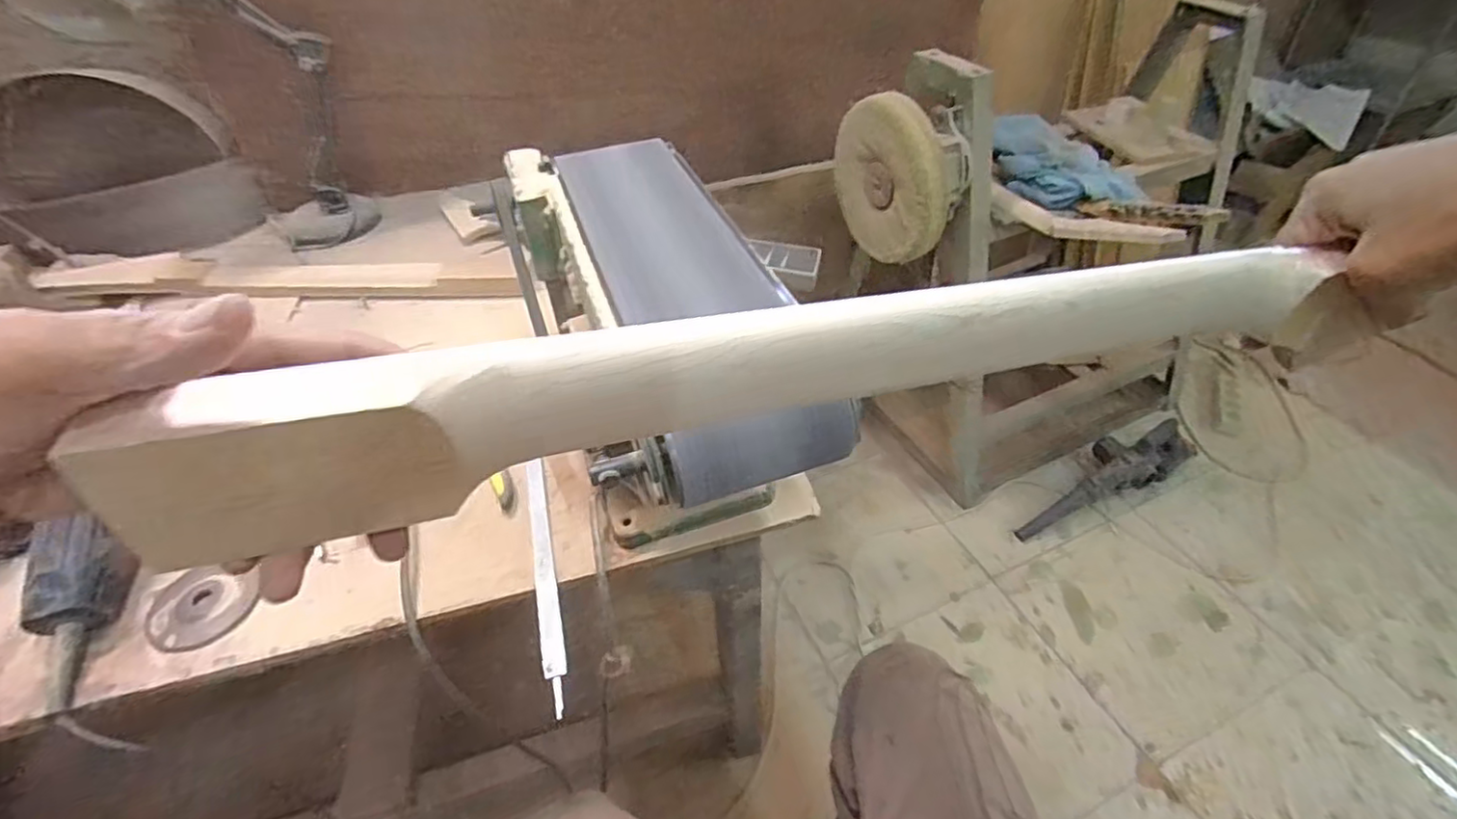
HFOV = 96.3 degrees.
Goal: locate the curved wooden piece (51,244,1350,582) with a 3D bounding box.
[{"bbox_3d":[0.049,-0.021,0.277,0.506,0.055,0.032,-11,45,-16],"label":"curved wooden piece"}]

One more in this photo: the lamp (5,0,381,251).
[{"bbox_3d":[-0.685,-0.424,0.896,0.282,0.417,0.145,-14,45,-12],"label":"lamp"}]

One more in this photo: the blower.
[{"bbox_3d":[0.798,0.124,1.382,0.444,0.167,0.118,-19,47,-15],"label":"blower"}]

